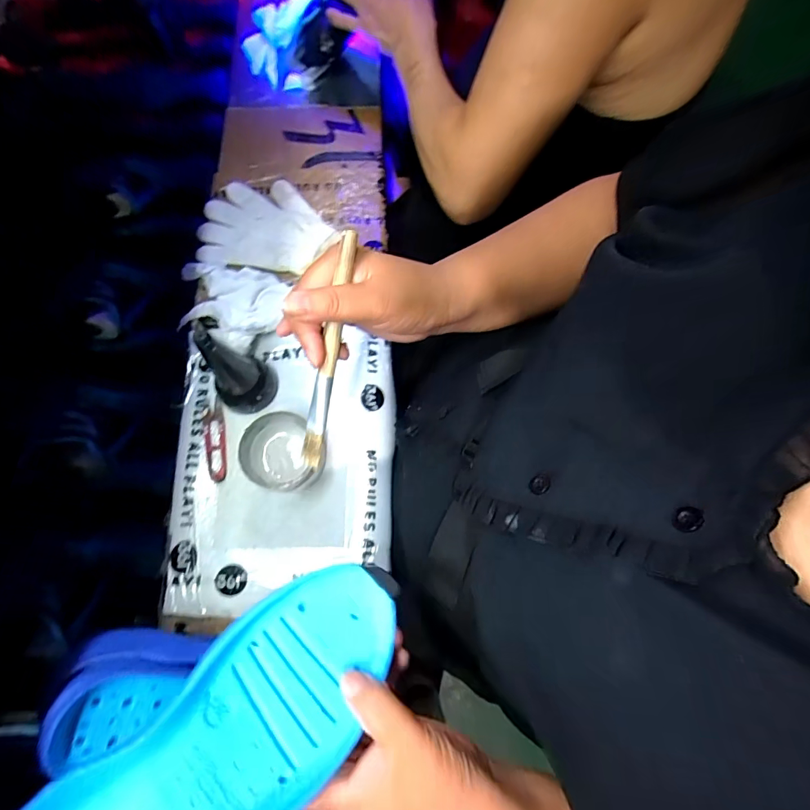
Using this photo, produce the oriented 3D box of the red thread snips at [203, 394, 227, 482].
[{"bbox_3d":[-0.221,0.041,0.503,0.022,0.006,0.096,-13,72,-6],"label":"red thread snips"}]

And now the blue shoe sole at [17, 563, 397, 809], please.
[{"bbox_3d":[-0.093,0.176,0.209,0.089,0.029,0.240,47,46,13],"label":"blue shoe sole"}]

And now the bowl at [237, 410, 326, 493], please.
[{"bbox_3d":[-0.134,0.055,0.479,0.081,0.057,0.079,0,71,-1],"label":"bowl"}]

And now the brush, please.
[{"bbox_3d":[-0.050,-0.032,0.281,0.015,0.007,0.155,13,104,3],"label":"brush"}]

